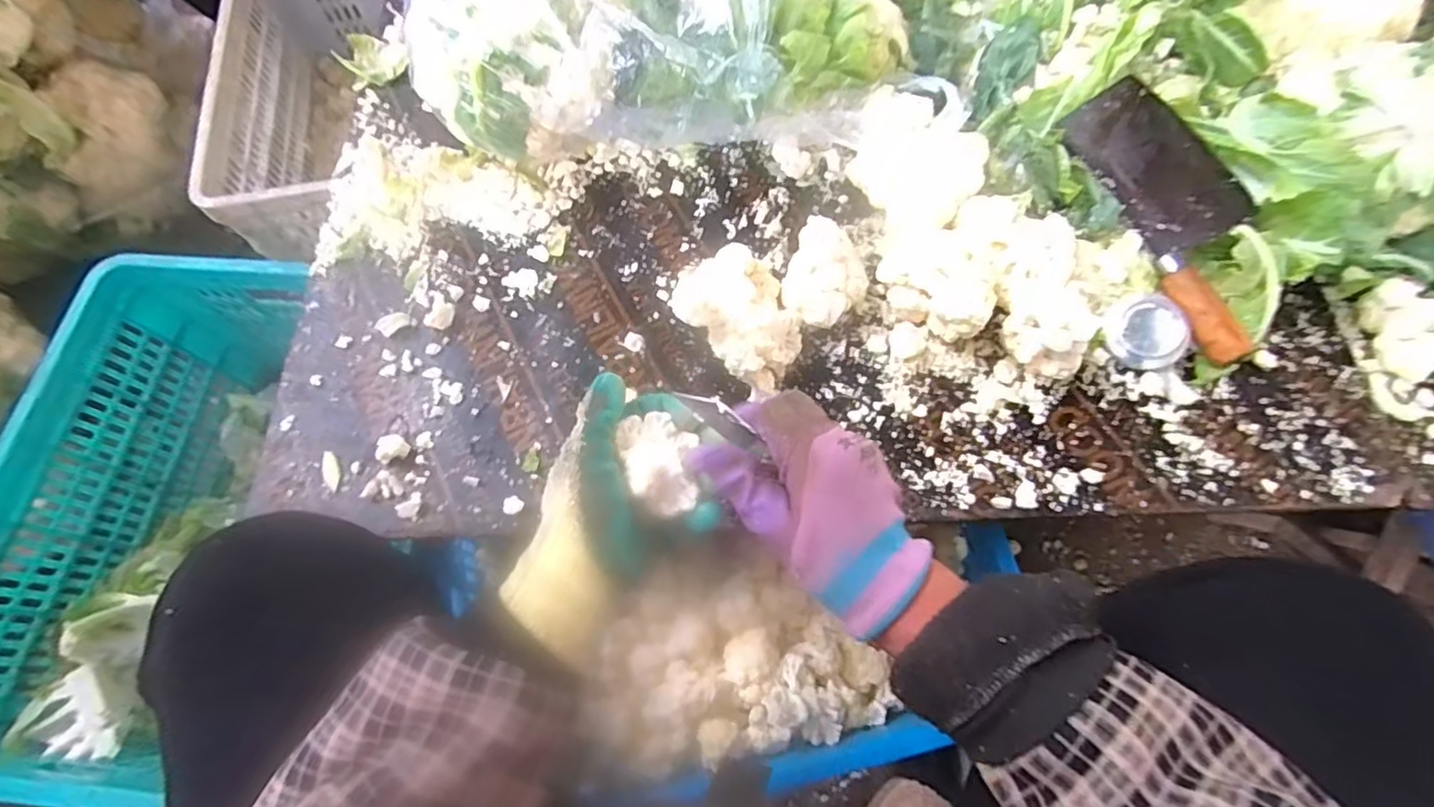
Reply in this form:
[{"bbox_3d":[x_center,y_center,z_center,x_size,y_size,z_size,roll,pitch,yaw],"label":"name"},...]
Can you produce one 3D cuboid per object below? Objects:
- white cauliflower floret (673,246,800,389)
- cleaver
[{"bbox_3d":[0.026,-0.074,0.518,0.101,0.064,0.092,-1,67,1],"label":"white cauliflower floret"},{"bbox_3d":[0.402,-0.168,0.542,0.090,0.035,0.264,-18,67,-6],"label":"cleaver"}]

